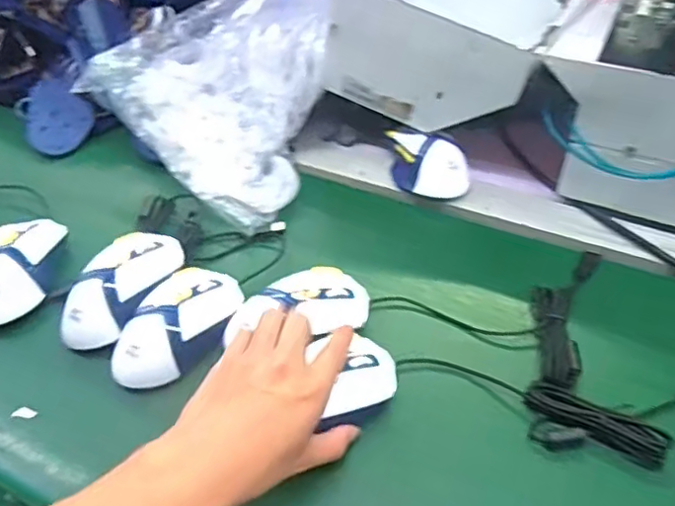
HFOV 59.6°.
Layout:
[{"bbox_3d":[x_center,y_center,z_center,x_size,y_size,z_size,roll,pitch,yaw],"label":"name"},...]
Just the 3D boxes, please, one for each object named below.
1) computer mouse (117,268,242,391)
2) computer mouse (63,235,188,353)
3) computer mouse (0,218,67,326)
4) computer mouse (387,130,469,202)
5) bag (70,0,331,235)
[{"bbox_3d":[-0.131,0.059,0.488,0.077,0.044,0.118,18,50,19],"label":"computer mouse"},{"bbox_3d":[-0.186,0.031,0.510,0.063,0.047,0.125,20,50,20],"label":"computer mouse"},{"bbox_3d":[-0.288,0.010,0.542,0.070,0.048,0.121,-7,46,-3],"label":"computer mouse"},{"bbox_3d":[0.094,-0.093,0.612,0.087,0.038,0.068,9,47,12],"label":"computer mouse"},{"bbox_3d":[-0.126,-0.194,0.661,0.261,0.113,0.289,19,50,20],"label":"bag"}]

